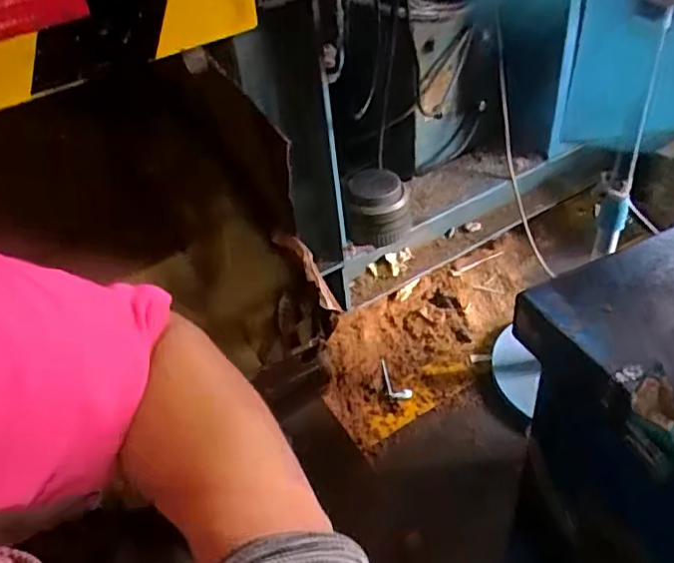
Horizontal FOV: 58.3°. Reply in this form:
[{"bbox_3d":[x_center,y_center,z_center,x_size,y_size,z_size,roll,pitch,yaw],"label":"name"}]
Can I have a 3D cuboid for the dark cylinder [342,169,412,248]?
[{"bbox_3d":[0.082,-0.143,1.212,0.127,0.150,0.124,-1,42,7],"label":"dark cylinder"}]

